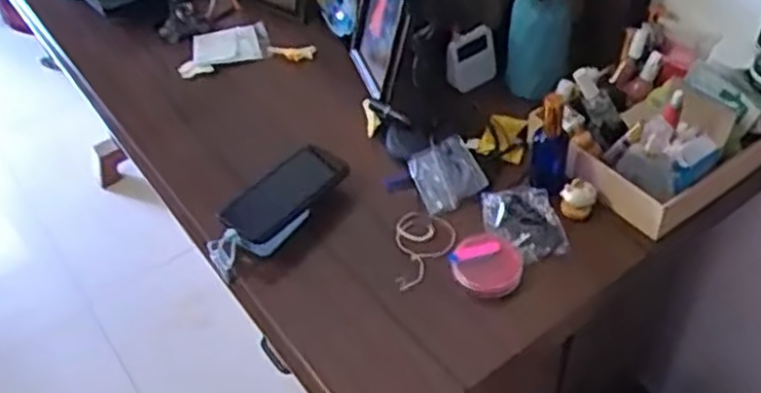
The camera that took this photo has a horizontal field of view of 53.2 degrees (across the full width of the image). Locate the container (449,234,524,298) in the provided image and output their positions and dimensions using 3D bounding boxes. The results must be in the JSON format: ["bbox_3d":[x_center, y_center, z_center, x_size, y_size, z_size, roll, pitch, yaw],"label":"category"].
[{"bbox_3d":[0.120,0.077,0.861,0.075,0.026,0.063,20,53,21],"label":"container"}]

